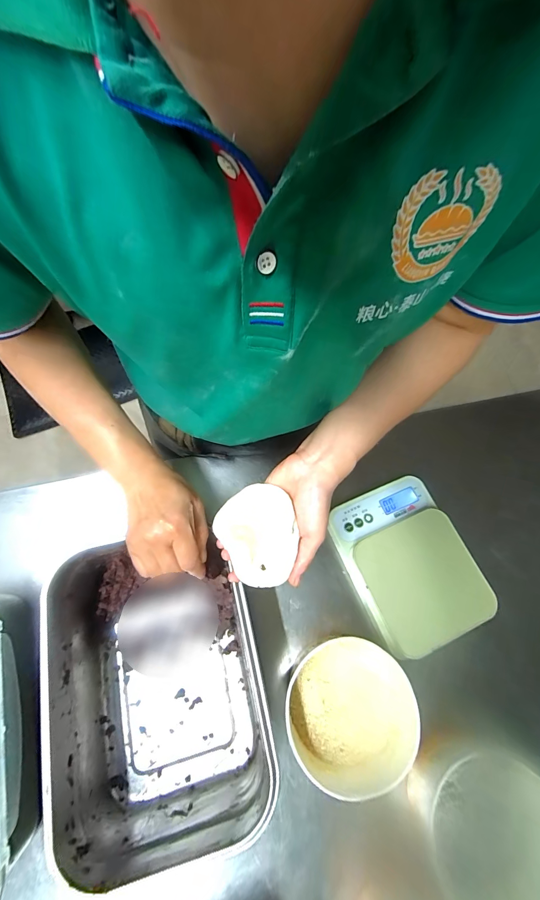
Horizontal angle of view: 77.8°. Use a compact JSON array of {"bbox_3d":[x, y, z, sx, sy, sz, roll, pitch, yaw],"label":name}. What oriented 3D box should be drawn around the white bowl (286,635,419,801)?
[{"bbox_3d":[0.081,0.278,0.358,0.126,0.069,0.128,1,70,-2],"label":"white bowl"}]

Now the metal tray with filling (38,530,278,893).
[{"bbox_3d":[-0.113,0.233,0.354,0.192,0.088,0.272,-13,71,-7],"label":"metal tray with filling"}]

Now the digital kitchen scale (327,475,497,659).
[{"bbox_3d":[0.175,0.138,0.428,0.150,0.039,0.190,-21,72,-10],"label":"digital kitchen scale"}]

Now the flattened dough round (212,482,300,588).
[{"bbox_3d":[-0.010,0.085,0.342,0.078,0.014,0.097,-33,72,3],"label":"flattened dough round"}]

